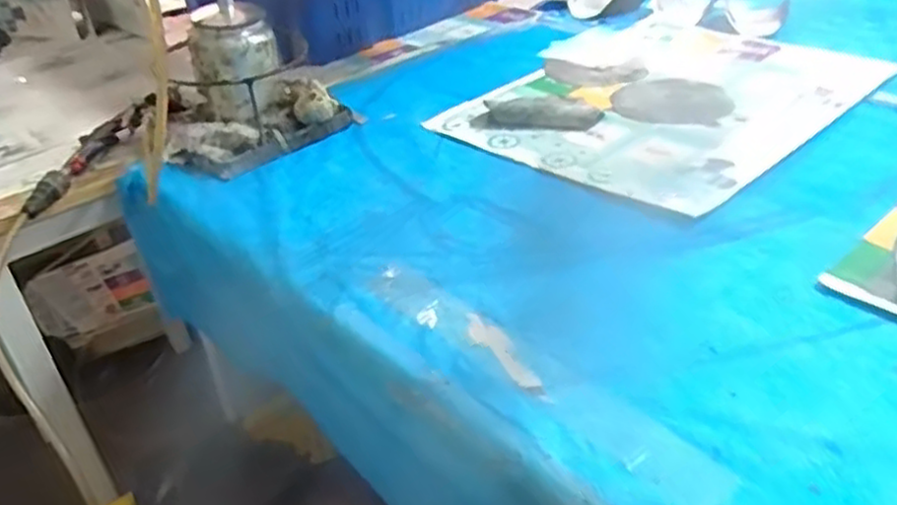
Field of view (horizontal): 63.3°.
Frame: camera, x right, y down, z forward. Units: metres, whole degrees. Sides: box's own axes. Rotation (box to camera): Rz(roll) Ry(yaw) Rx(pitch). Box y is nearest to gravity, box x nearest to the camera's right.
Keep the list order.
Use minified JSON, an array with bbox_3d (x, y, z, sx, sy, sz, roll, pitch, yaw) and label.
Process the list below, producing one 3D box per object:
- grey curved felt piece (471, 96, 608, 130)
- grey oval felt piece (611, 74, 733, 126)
[{"bbox_3d":[0.113,-0.176,0.931,0.159,0.012,0.105,-9,36,-4],"label":"grey curved felt piece"},{"bbox_3d":[0.298,-0.205,0.966,0.146,0.009,0.185,7,35,19],"label":"grey oval felt piece"}]

